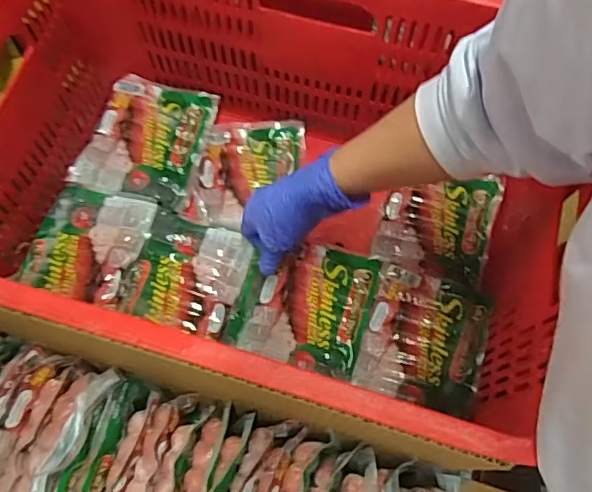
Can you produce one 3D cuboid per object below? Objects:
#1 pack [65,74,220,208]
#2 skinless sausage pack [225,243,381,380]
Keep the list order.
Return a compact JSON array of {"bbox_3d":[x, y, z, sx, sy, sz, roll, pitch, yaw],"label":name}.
[{"bbox_3d":[-0.172,-0.122,0.652,0.121,0.023,0.158,15,69,5],"label":"pack"},{"bbox_3d":[0.009,0.064,0.600,0.135,0.034,0.128,15,69,5],"label":"skinless sausage pack"}]

